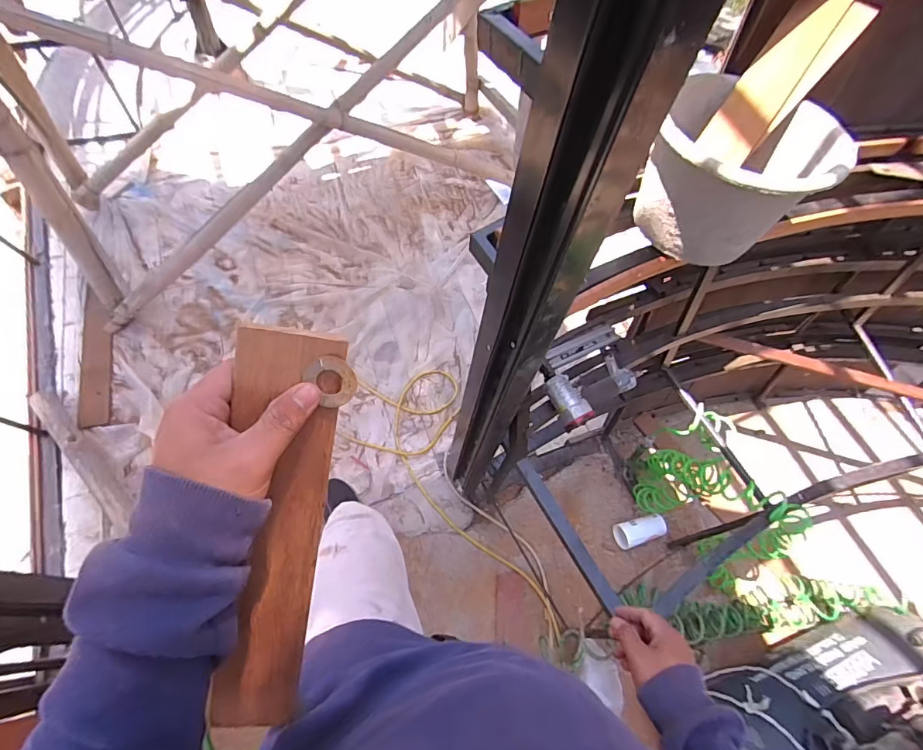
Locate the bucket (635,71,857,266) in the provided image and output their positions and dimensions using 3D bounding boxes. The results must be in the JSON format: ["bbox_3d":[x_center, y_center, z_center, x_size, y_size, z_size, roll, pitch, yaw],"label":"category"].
[{"bbox_3d":[0.414,-0.300,0.717,0.237,0.171,0.250,3,62,-5],"label":"bucket"}]

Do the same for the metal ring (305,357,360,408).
[{"bbox_3d":[-0.081,0.003,0.292,0.028,0.004,0.033,-31,101,3],"label":"metal ring"}]

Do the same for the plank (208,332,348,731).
[{"bbox_3d":[-0.134,0.125,0.330,0.062,0.010,0.324,8,107,-13],"label":"plank"}]

